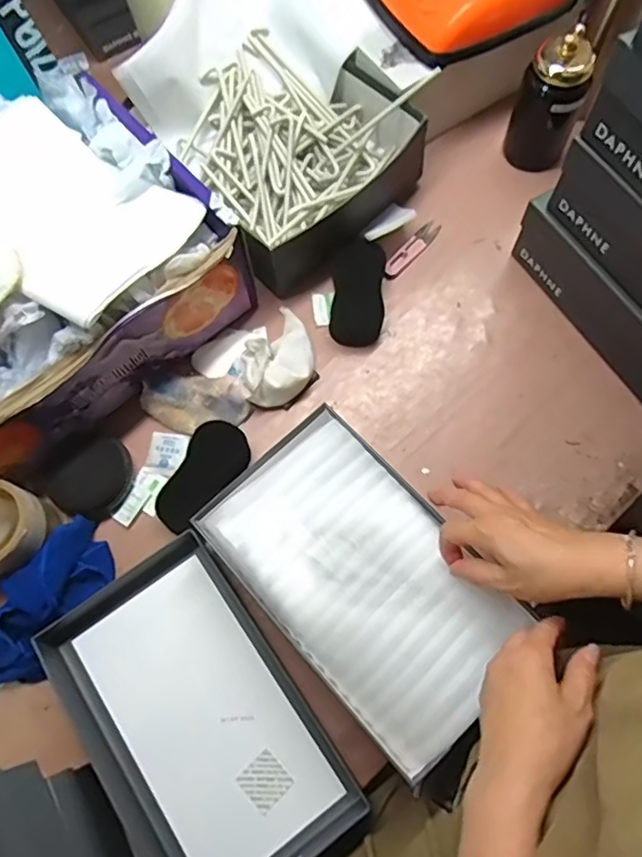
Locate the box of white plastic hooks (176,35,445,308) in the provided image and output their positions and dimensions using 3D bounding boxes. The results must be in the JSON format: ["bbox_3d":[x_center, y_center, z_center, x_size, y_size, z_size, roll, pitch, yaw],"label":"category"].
[{"bbox_3d":[-0.052,-0.347,0.733,0.281,0.097,0.290,-44,75,-12],"label":"box of white plastic hooks"}]

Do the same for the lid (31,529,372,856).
[{"bbox_3d":[-0.121,0.279,0.554,0.185,0.033,0.315,-35,73,-9],"label":"lid"}]

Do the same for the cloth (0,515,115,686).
[{"bbox_3d":[-0.278,0.179,0.577,0.088,0.052,0.176,29,75,11],"label":"cloth"}]

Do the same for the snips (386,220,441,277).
[{"bbox_3d":[0.117,-0.231,0.733,0.024,0.006,0.102,41,77,14],"label":"snips"}]

